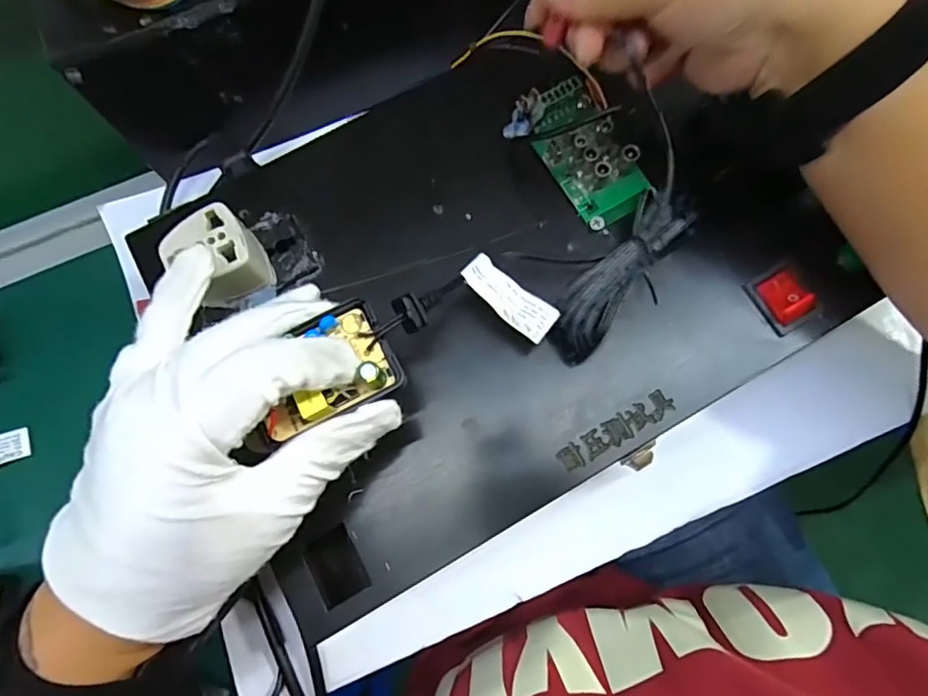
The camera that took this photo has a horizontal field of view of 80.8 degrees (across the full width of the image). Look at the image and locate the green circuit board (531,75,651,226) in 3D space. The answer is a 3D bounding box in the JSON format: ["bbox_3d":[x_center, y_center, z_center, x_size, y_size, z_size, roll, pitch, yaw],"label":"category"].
[{"bbox_3d":[0.064,-0.102,0.283,0.040,0.023,0.071,-30,73,-6],"label":"green circuit board"}]

